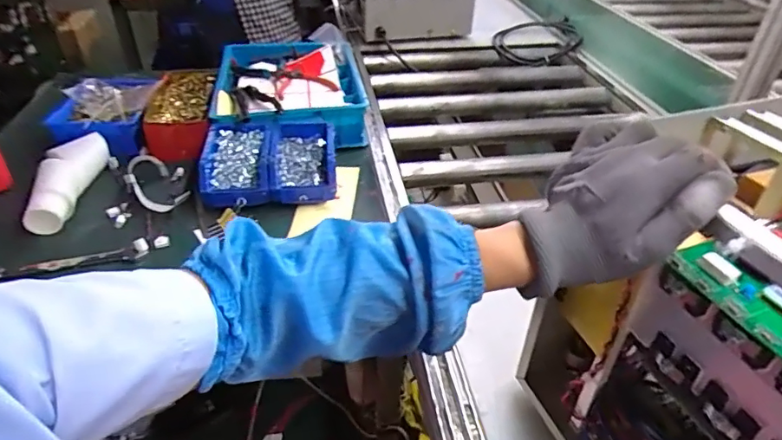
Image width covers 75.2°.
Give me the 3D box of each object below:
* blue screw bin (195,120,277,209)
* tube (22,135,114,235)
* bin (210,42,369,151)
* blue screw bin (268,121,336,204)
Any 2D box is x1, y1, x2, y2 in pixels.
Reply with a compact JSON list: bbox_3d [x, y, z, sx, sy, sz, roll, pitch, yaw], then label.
[{"bbox_3d":[-0.243,-0.094,0.816,0.106,0.056,0.169,-5,38,-8],"label":"blue screw bin"},{"bbox_3d":[-0.496,-0.064,0.773,0.066,0.054,0.216,-6,37,-8],"label":"tube"},{"bbox_3d":[-0.209,-0.270,1.062,0.292,0.093,0.411,-6,38,-9],"label":"bin"},{"bbox_3d":[-0.142,-0.096,0.832,0.103,0.063,0.169,-2,38,-4],"label":"blue screw bin"}]

